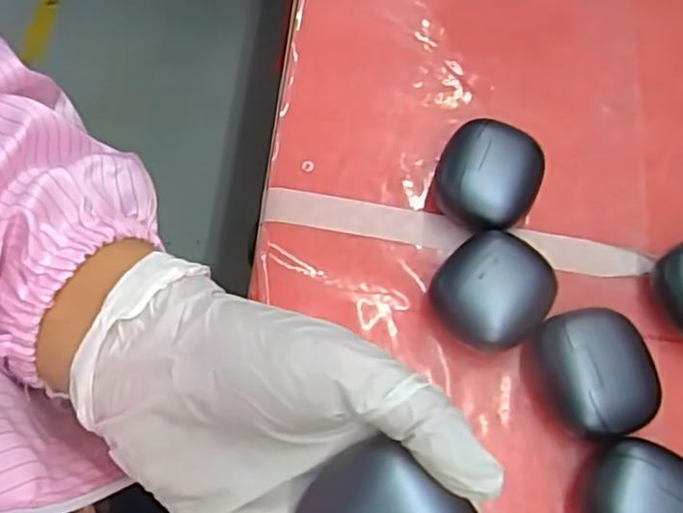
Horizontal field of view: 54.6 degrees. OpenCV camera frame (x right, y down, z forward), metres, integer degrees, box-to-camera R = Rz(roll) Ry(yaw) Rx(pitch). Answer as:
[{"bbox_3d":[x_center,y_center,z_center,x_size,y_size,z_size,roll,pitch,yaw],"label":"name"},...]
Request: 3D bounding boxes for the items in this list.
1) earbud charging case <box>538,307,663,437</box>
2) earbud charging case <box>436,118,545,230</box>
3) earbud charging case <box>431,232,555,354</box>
[{"bbox_3d":[0.116,0.053,0.299,0.049,0.030,0.054,-15,68,-8],"label":"earbud charging case"},{"bbox_3d":[0.074,-0.039,0.335,0.048,0.030,0.053,22,68,8],"label":"earbud charging case"},{"bbox_3d":[0.071,0.017,0.312,0.049,0.031,0.049,-41,74,-17],"label":"earbud charging case"}]

